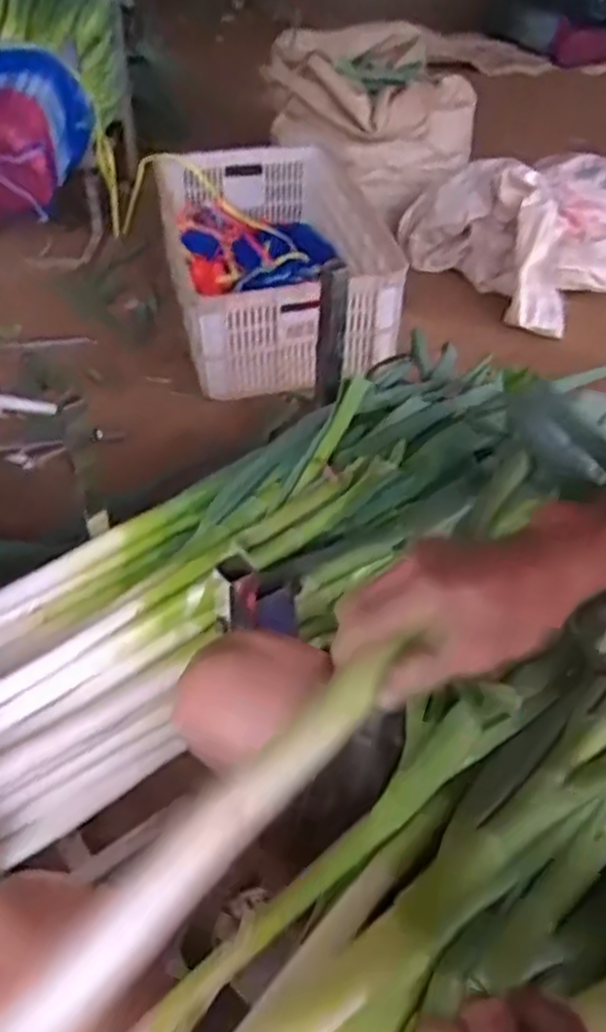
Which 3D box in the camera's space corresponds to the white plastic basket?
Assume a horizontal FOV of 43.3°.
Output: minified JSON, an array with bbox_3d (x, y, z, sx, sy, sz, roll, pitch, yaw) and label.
[{"bbox_3d":[-0.066,-0.521,1.605,0.400,0.260,0.585,-7,45,-12],"label":"white plastic basket"}]

